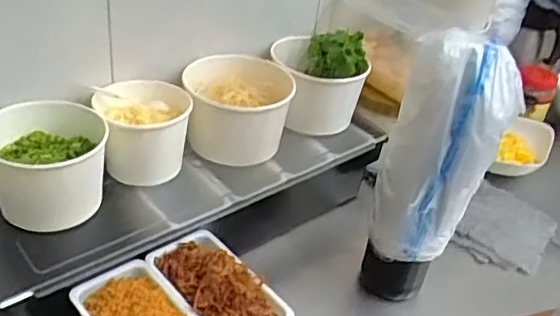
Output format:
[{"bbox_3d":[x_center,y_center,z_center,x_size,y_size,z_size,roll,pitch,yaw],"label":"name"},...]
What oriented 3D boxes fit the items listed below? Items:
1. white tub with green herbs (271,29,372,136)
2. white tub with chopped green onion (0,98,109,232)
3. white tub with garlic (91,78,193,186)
[{"bbox_3d":[0.047,-0.094,0.762,0.114,0.112,0.113,5,34,-3],"label":"white tub with green herbs"},{"bbox_3d":[-0.219,0.006,0.563,0.103,0.096,0.085,-10,38,-24],"label":"white tub with chopped green onion"},{"bbox_3d":[-0.138,-0.025,0.615,0.091,0.086,0.079,-8,37,-21],"label":"white tub with garlic"}]

